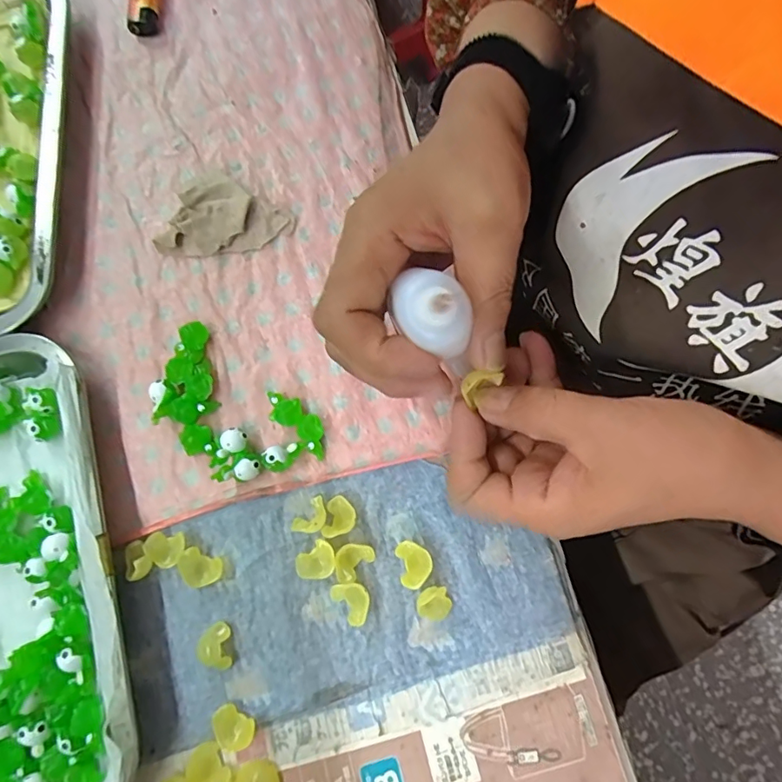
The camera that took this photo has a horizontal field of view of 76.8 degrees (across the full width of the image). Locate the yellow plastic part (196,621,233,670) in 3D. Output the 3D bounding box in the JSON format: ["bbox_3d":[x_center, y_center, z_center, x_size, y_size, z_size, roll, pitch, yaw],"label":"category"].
[{"bbox_3d":[-0.095,0.137,0.265,0.017,0.008,0.022,-4,77,-1],"label":"yellow plastic part"}]

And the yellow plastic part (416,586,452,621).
[{"bbox_3d":[0.023,0.114,0.262,0.018,0.016,0.018,0,77,0],"label":"yellow plastic part"}]

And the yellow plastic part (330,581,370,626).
[{"bbox_3d":[-0.020,0.112,0.265,0.017,0.010,0.023,-37,80,-8],"label":"yellow plastic part"}]

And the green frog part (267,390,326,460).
[{"bbox_3d":[-0.054,0.017,0.287,0.047,0.014,0.018,37,80,8],"label":"green frog part"}]

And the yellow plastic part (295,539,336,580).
[{"bbox_3d":[-0.041,0.093,0.269,0.022,0.012,0.019,-25,79,-6],"label":"yellow plastic part"}]

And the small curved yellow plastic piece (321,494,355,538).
[{"bbox_3d":[-0.028,0.070,0.275,0.017,0.013,0.022,8,78,2],"label":"small curved yellow plastic piece"}]

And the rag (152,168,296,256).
[{"bbox_3d":[-0.105,-0.103,0.311,0.066,0.017,0.062,31,79,6],"label":"rag"}]

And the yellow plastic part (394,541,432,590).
[{"bbox_3d":[0.013,0.094,0.269,0.018,0.010,0.024,-11,78,-3],"label":"yellow plastic part"}]

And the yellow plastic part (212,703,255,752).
[{"bbox_3d":[-0.082,0.175,0.255,0.022,0.011,0.017,23,78,5],"label":"yellow plastic part"}]

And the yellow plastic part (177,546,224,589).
[{"bbox_3d":[-0.104,0.098,0.271,0.023,0.011,0.018,24,78,5],"label":"yellow plastic part"}]

